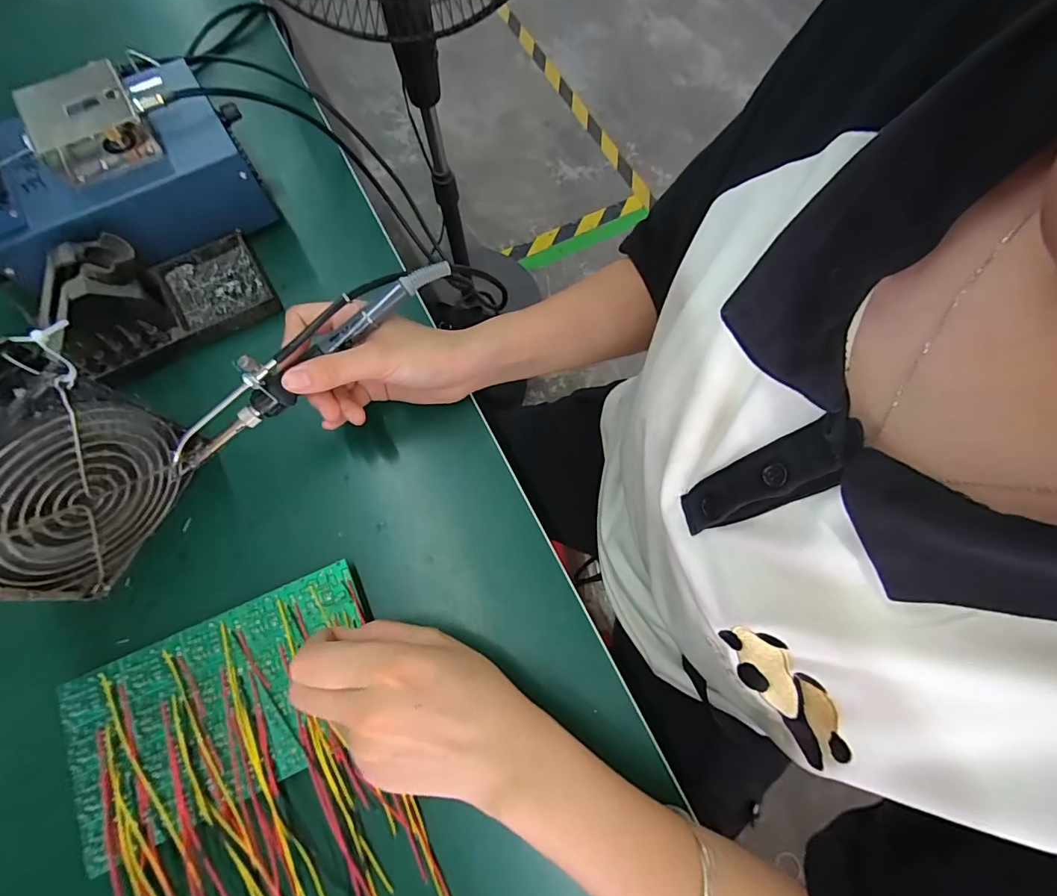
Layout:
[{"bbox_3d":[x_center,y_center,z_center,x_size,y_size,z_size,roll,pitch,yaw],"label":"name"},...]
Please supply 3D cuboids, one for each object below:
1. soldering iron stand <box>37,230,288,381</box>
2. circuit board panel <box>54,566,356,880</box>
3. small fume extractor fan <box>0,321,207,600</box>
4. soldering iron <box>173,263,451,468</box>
[{"bbox_3d":[-0.273,-0.116,0.335,0.135,0.069,0.074,-32,75,-11],"label":"soldering iron stand"},{"bbox_3d":[-0.178,0.150,0.275,0.168,0.012,0.101,-25,75,-6],"label":"circuit board panel"},{"bbox_3d":[-0.261,0.018,0.265,0.055,0.120,0.126,30,74,9],"label":"small fume extractor fan"},{"bbox_3d":[-0.135,-0.058,0.283,0.202,0.034,0.023,-39,77,-6],"label":"soldering iron"}]

